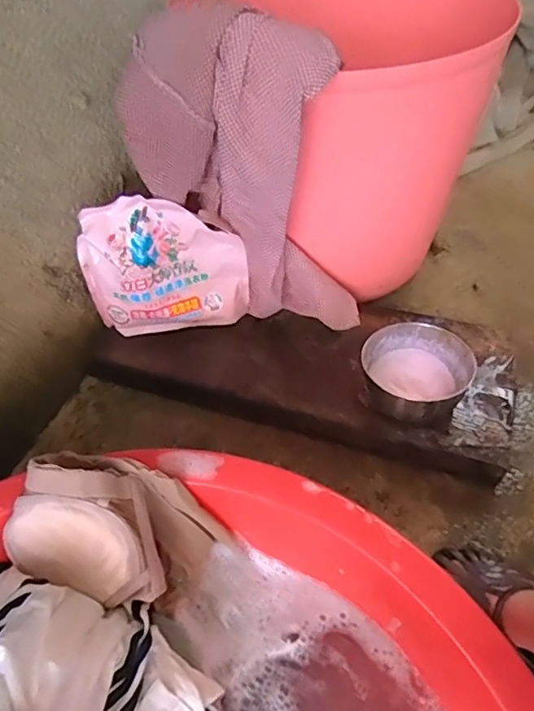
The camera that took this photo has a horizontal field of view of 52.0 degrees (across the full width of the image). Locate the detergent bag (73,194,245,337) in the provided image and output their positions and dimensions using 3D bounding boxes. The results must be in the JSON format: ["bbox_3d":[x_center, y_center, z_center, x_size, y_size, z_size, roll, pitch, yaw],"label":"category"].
[{"bbox_3d":[-0.139,-0.112,0.751,0.221,0.188,0.058,-4,49,0],"label":"detergent bag"}]

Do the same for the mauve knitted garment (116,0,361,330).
[{"bbox_3d":[-0.018,-0.206,0.695,0.277,0.402,0.116,8,50,11],"label":"mauve knitted garment"}]

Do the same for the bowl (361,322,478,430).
[{"bbox_3d":[0.196,0.027,0.719,0.137,0.059,0.131,-2,49,2],"label":"bowl"}]

